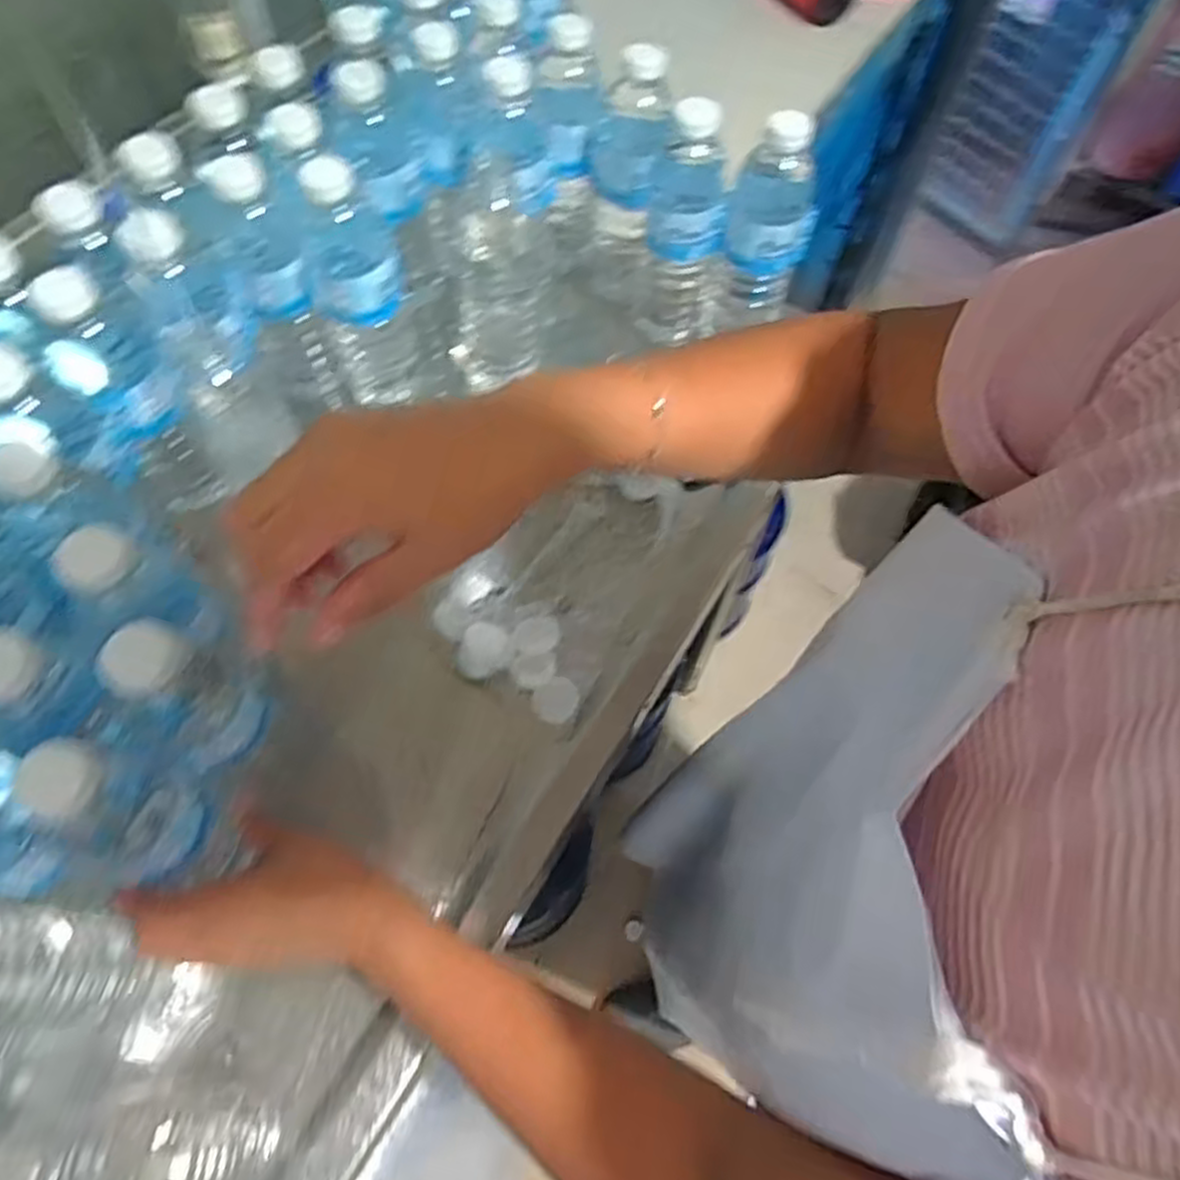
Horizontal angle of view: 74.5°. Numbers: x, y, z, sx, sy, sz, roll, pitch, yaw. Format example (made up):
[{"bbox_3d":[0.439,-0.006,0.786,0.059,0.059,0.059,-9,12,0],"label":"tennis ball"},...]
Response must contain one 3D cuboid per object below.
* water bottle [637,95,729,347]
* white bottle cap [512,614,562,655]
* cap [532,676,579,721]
[{"bbox_3d":[0.075,-0.298,0.632,0.060,0.197,0.069,6,62,1],"label":"water bottle"},{"bbox_3d":[-0.039,0.032,0.574,0.032,0.014,0.034,1,62,-1],"label":"white bottle cap"},{"bbox_3d":[-0.025,0.078,0.551,0.032,0.011,0.029,-26,66,-15],"label":"cap"}]

